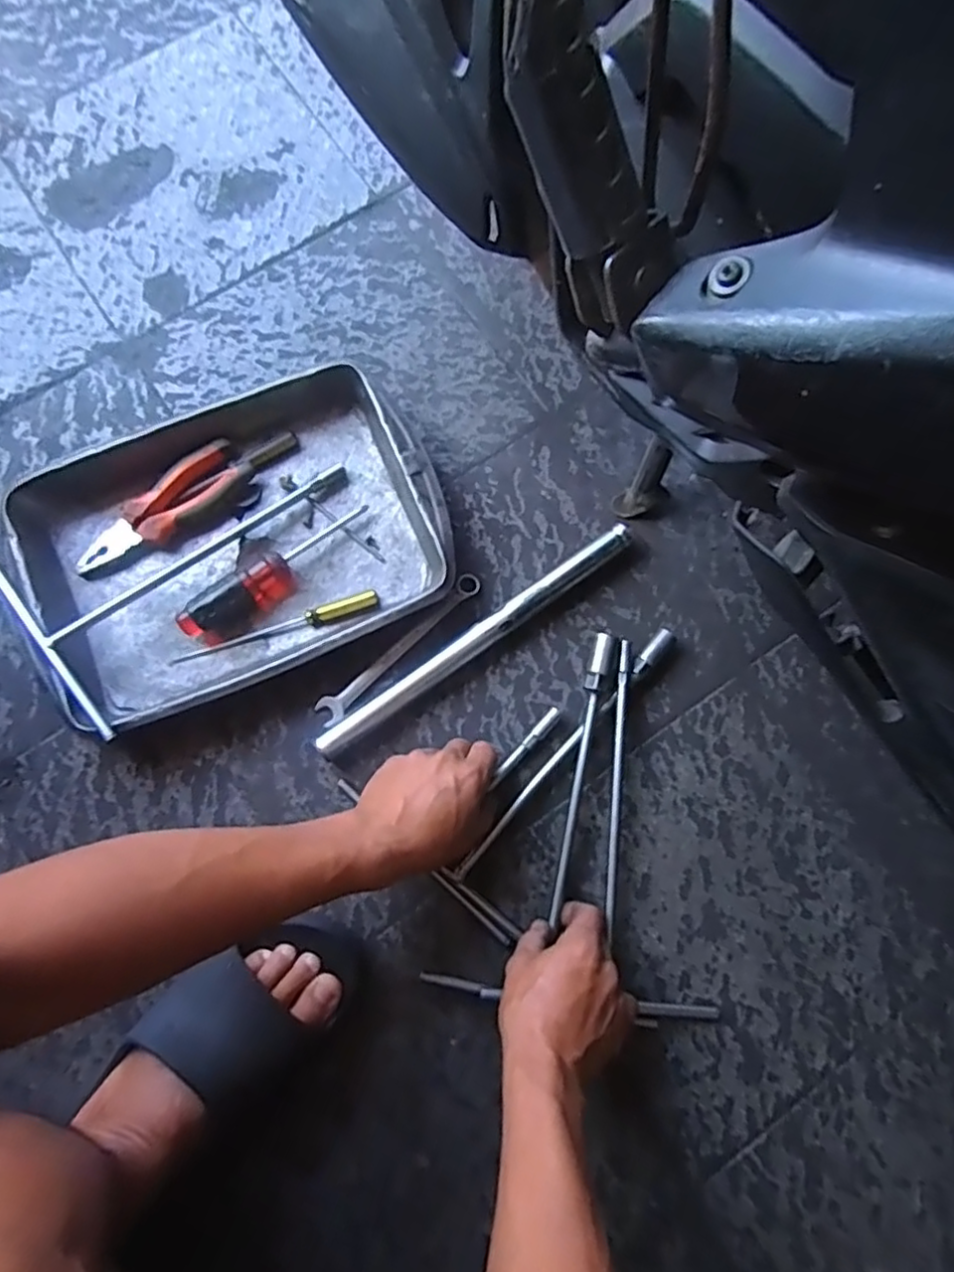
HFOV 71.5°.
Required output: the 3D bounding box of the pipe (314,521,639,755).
[{"bbox_3d":[0.001,0.000,0.589,0.328,0.024,0.019,-35,81,-8],"label":"pipe"}]

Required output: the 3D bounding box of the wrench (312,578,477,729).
[{"bbox_3d":[-0.069,0.009,0.593,0.183,0.008,0.022,-43,82,-9],"label":"wrench"}]

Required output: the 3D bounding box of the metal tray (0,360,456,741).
[{"bbox_3d":[-0.214,-0.082,0.590,0.348,0.048,0.246,-24,80,-6],"label":"metal tray"}]

